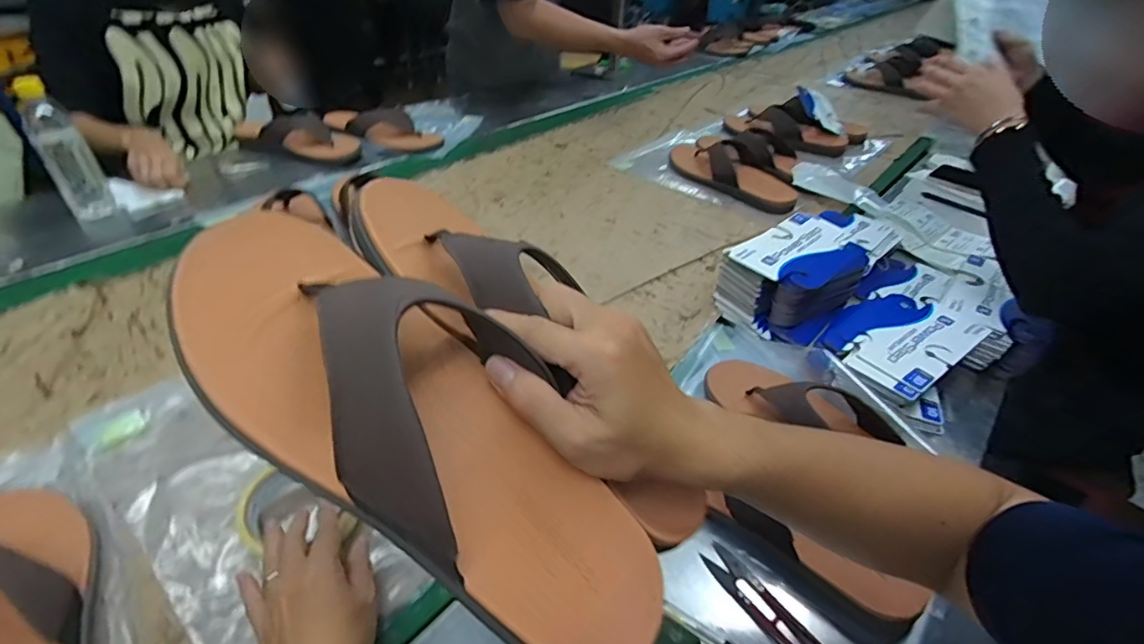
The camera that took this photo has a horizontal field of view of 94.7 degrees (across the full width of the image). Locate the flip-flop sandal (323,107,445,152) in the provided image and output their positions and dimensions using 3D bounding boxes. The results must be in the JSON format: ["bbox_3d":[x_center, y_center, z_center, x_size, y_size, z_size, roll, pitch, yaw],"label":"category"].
[{"bbox_3d":[-0.432,-0.447,1.199,0.280,0.060,0.096,17,41,15],"label":"flip-flop sandal"}]

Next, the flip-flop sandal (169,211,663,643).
[{"bbox_3d":[-0.057,0.046,0.241,0.278,0.066,0.100,43,46,-1],"label":"flip-flop sandal"}]

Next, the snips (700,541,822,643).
[{"bbox_3d":[0.160,0.236,0.440,0.029,0.014,0.118,-21,46,-28],"label":"snips"}]

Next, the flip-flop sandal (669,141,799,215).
[{"bbox_3d":[0.318,-0.316,1.091,0.107,0.075,0.314,-26,48,-32],"label":"flip-flop sandal"}]

